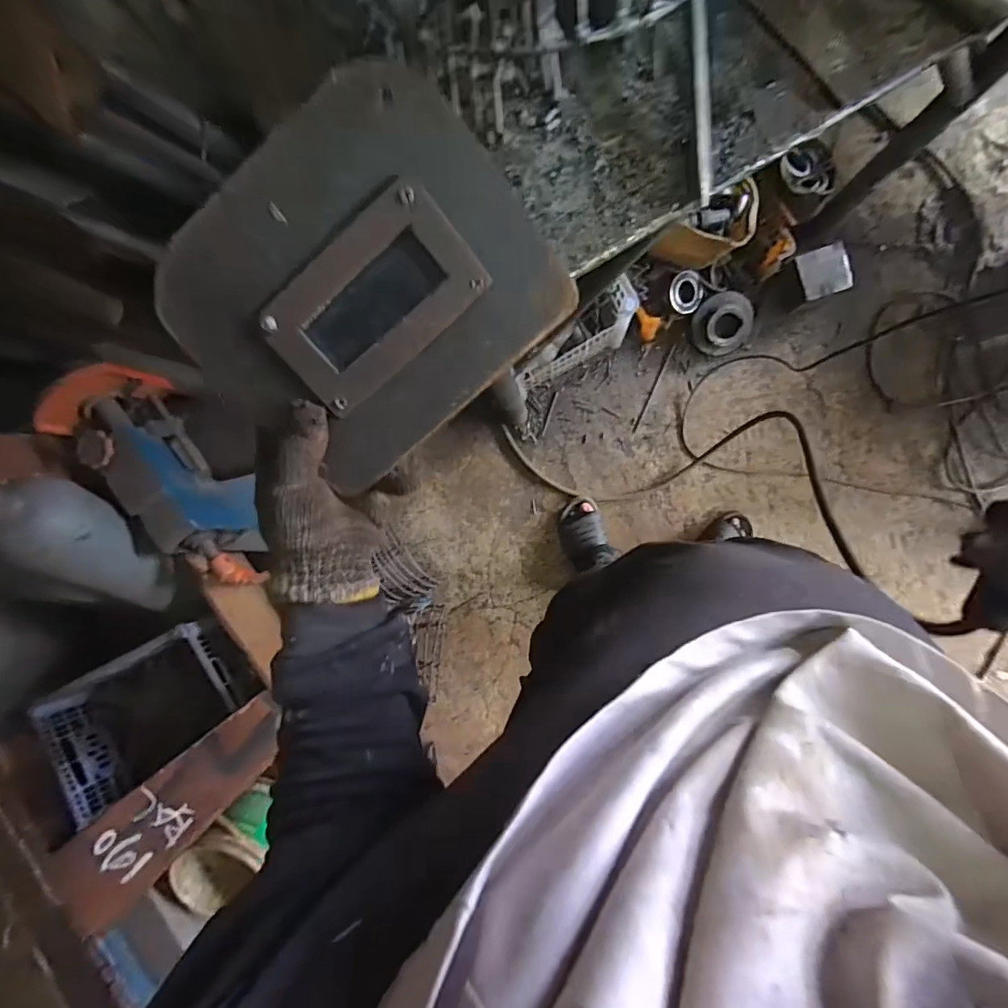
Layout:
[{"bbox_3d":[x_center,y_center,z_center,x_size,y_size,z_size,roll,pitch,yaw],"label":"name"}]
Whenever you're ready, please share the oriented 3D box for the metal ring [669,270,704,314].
[{"bbox_3d":[0.411,-0.476,1.144,0.079,0.022,0.088,-10,111,-8],"label":"metal ring"}]

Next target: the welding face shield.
[{"bbox_3d":[-0.088,-0.131,0.320,0.210,0.014,0.184,-40,106,8],"label":"welding face shield"}]

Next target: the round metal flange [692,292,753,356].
[{"bbox_3d":[0.500,-0.408,1.154,0.136,0.024,0.134,0,119,1],"label":"round metal flange"}]

